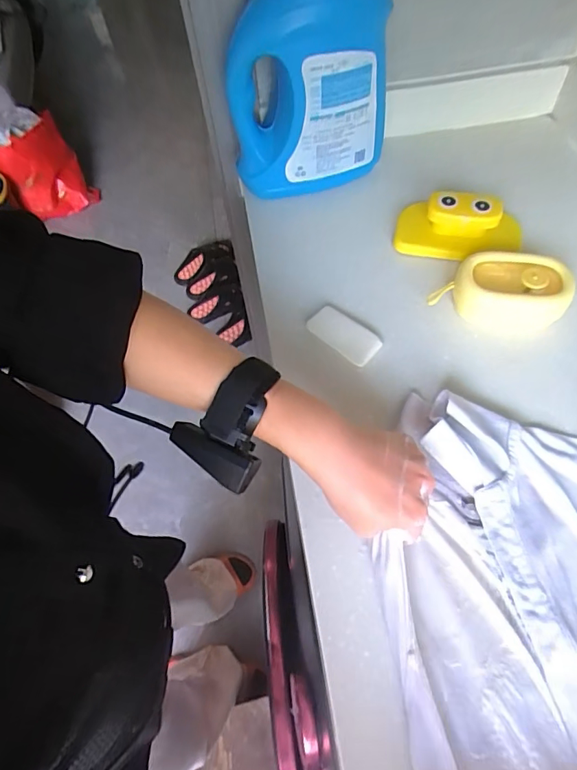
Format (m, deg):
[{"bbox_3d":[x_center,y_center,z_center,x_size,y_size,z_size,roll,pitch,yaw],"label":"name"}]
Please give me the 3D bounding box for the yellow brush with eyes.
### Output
[{"bbox_3d":[0.185,-0.170,0.519,0.131,0.050,0.064,13,61,12],"label":"yellow brush with eyes"}]

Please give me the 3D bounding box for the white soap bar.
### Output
[{"bbox_3d":[0.055,-0.050,0.479,0.036,0.012,0.076,-42,65,-19],"label":"white soap bar"}]

